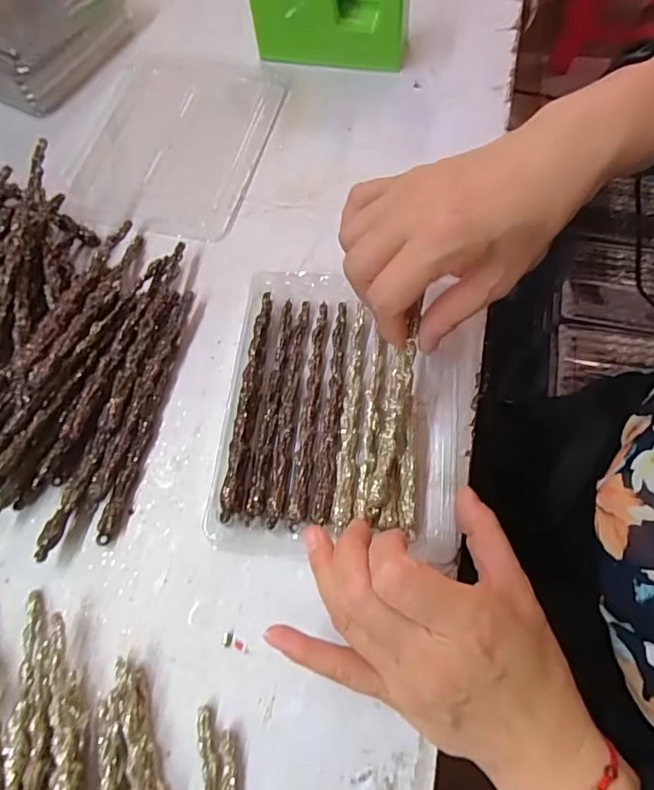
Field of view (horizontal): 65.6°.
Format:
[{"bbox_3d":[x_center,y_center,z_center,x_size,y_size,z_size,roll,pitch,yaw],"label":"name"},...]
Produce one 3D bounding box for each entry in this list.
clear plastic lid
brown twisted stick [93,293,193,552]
[{"bbox_3d":[-0.130,-0.213,0.425,0.149,0.012,0.180,14,69,9],"label":"clear plastic lid"},{"bbox_3d":[-0.115,0.006,0.330,0.012,0.013,0.174,10,68,7],"label":"brown twisted stick"}]

